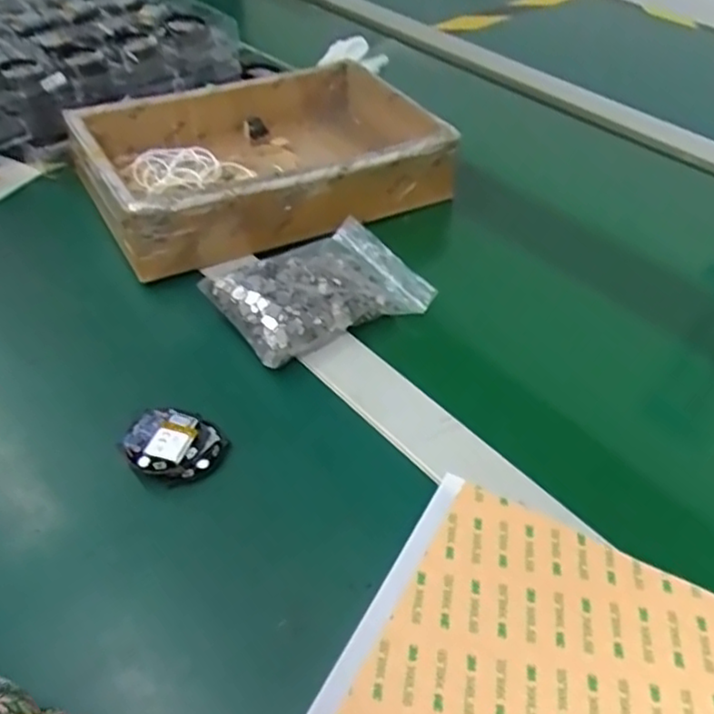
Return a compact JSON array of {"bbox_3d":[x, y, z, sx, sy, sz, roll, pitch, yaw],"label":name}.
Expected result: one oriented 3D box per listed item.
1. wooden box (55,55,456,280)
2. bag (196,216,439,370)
[{"bbox_3d":[-0.081,-0.173,0.578,0.275,0.063,0.203,-20,48,-20],"label":"wooden box"},{"bbox_3d":[-0.026,-0.050,0.466,0.138,0.035,0.096,-24,49,-23],"label":"bag"}]

